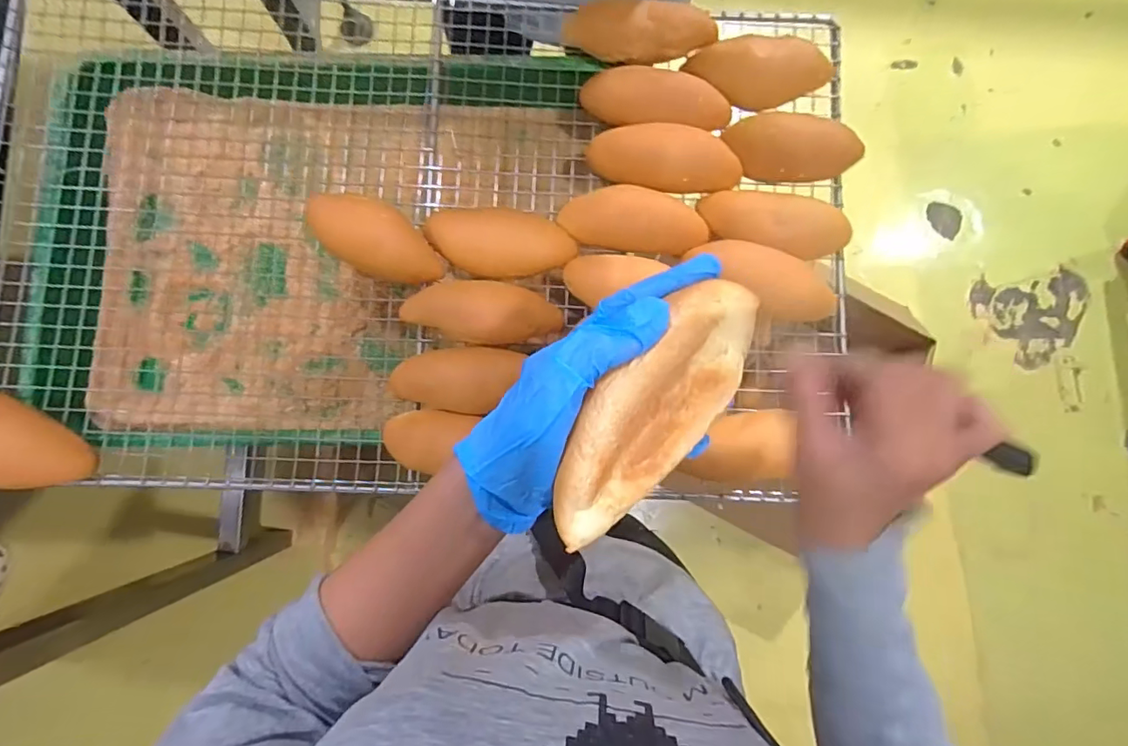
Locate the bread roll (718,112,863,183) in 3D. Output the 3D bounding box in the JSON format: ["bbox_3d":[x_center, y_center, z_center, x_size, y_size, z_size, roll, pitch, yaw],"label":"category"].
[{"bbox_3d":[0.248,-0.235,0.553,0.128,0.036,0.056,7,83,-1],"label":"bread roll"}]

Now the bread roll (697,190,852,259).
[{"bbox_3d":[0.218,-0.156,0.547,0.155,0.035,0.061,15,84,10],"label":"bread roll"}]

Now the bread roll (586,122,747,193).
[{"bbox_3d":[0.101,-0.214,0.523,0.153,0.044,0.057,1,84,-2],"label":"bread roll"}]

